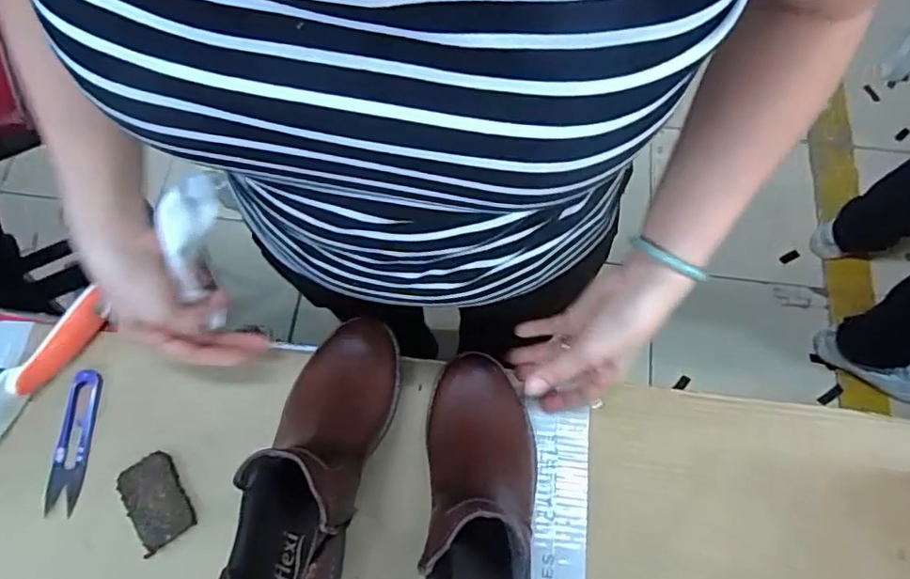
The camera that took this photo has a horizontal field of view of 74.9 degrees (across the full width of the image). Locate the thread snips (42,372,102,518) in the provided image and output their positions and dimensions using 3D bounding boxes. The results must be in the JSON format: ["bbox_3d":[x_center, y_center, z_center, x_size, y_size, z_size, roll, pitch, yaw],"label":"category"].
[{"bbox_3d":[-0.326,0.129,0.509,0.027,0.015,0.119,-1,69,0],"label":"thread snips"}]

